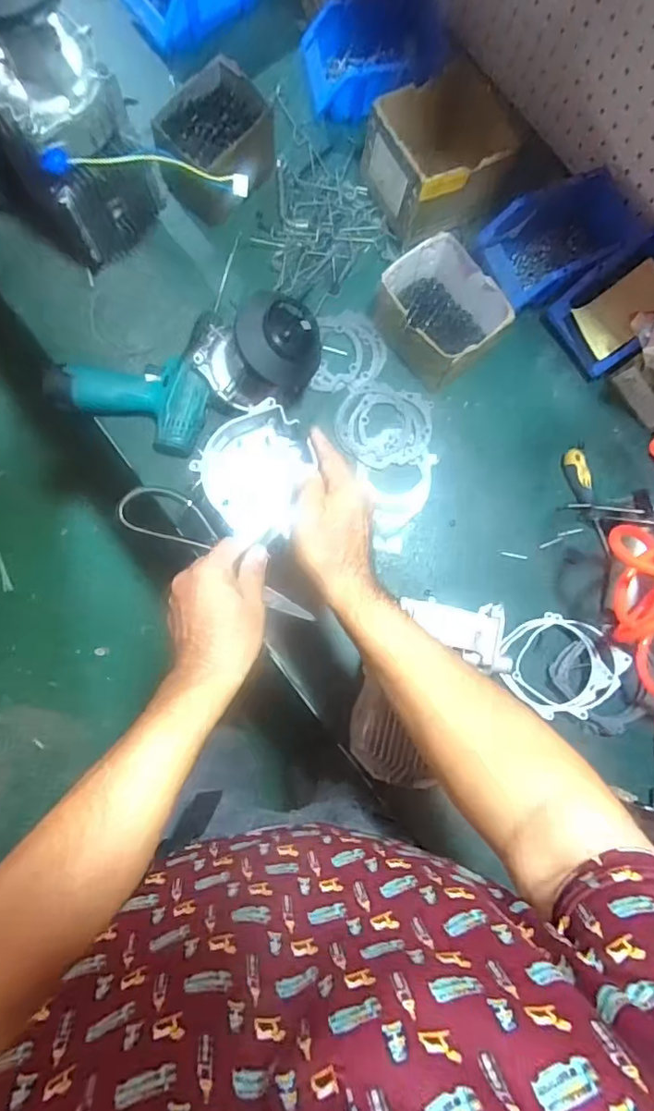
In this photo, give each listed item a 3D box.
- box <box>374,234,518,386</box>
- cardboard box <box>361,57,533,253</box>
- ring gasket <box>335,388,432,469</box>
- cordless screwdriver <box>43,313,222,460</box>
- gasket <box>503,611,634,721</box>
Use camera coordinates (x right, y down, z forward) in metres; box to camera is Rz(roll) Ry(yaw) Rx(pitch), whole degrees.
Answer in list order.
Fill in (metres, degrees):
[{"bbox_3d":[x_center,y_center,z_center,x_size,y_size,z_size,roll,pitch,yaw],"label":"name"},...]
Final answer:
[{"bbox_3d":[0.148,-0.314,0.700,0.135,0.096,0.147,-35,89,-8],"label":"box"},{"bbox_3d":[0.146,-0.509,0.701,0.146,0.135,0.146,-27,88,-8],"label":"cardboard box"},{"bbox_3d":[0.077,-0.171,0.727,0.127,0.004,0.103,5,84,-5],"label":"ring gasket"},{"bbox_3d":[-0.241,-0.245,0.698,0.195,0.056,0.183,18,83,-4],"label":"cordless screwdriver"},{"bbox_3d":[0.297,0.141,0.691,0.132,0.010,0.128,-4,77,16],"label":"gasket"}]

